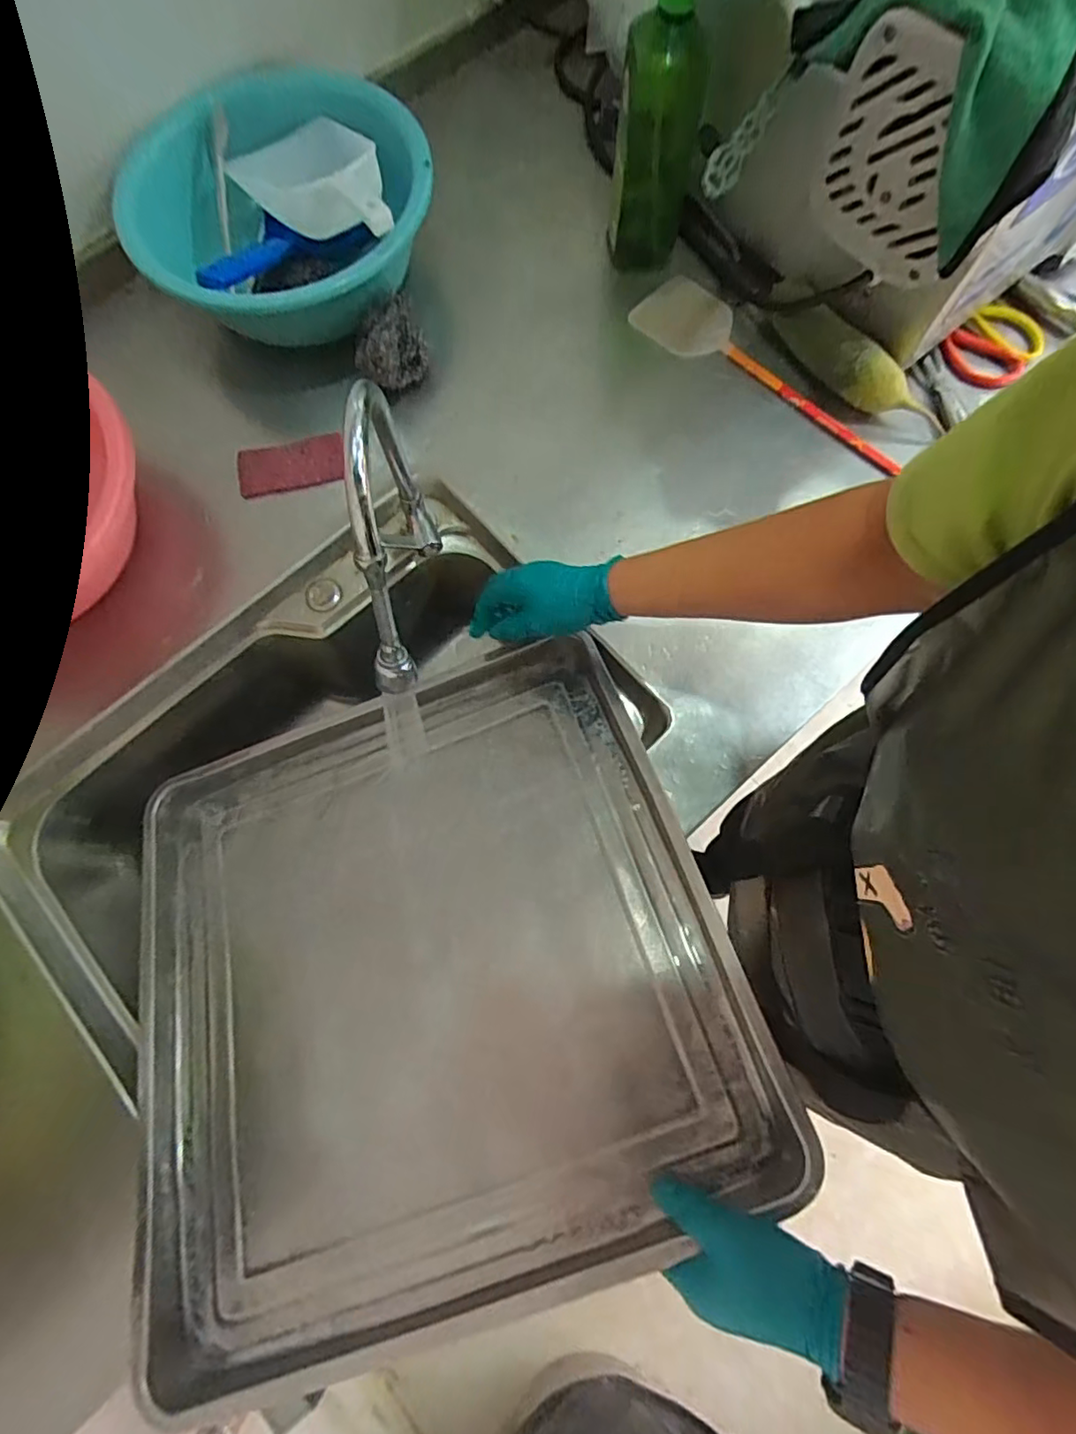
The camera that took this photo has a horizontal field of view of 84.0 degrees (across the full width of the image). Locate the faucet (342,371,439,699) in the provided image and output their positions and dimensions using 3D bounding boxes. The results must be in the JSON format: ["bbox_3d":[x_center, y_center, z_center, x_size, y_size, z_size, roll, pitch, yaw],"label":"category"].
[{"bbox_3d":[-0.131,-0.145,0.533,0.047,0.248,0.230,-4,76,0],"label":"faucet"}]

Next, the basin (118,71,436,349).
[{"bbox_3d":[-0.274,-0.571,0.686,0.299,0.136,0.299,0,75,0],"label":"basin"}]

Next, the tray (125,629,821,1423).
[{"bbox_3d":[-0.116,0.211,0.561,0.540,0.045,0.520,-21,62,2],"label":"tray"}]

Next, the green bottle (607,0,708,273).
[{"bbox_3d":[0.126,-0.629,0.623,0.083,0.267,0.077,15,77,5],"label":"green bottle"}]

